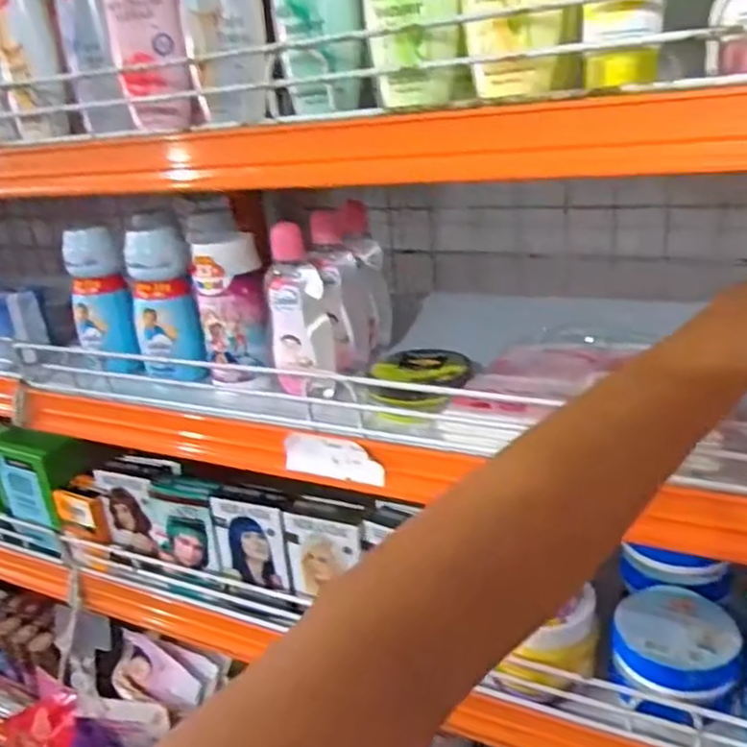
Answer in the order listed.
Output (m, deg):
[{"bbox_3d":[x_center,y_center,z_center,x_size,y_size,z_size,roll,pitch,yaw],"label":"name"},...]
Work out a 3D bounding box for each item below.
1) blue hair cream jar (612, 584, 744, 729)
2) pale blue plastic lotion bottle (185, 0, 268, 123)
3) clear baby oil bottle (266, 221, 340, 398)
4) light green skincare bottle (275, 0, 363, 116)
[{"bbox_3d":[0.199,0.186,0.470,0.075,0.052,0.074,-5,22,2],"label":"blue hair cream jar"},{"bbox_3d":[-0.088,-0.213,0.408,0.043,0.125,0.041,-9,22,-7],"label":"pale blue plastic lotion bottle"},{"bbox_3d":[-0.054,-0.044,0.521,0.047,0.127,0.040,-7,22,-3],"label":"clear baby oil bottle"},{"bbox_3d":[-0.032,-0.214,0.391,0.044,0.126,0.040,-7,22,-3],"label":"light green skincare bottle"}]

